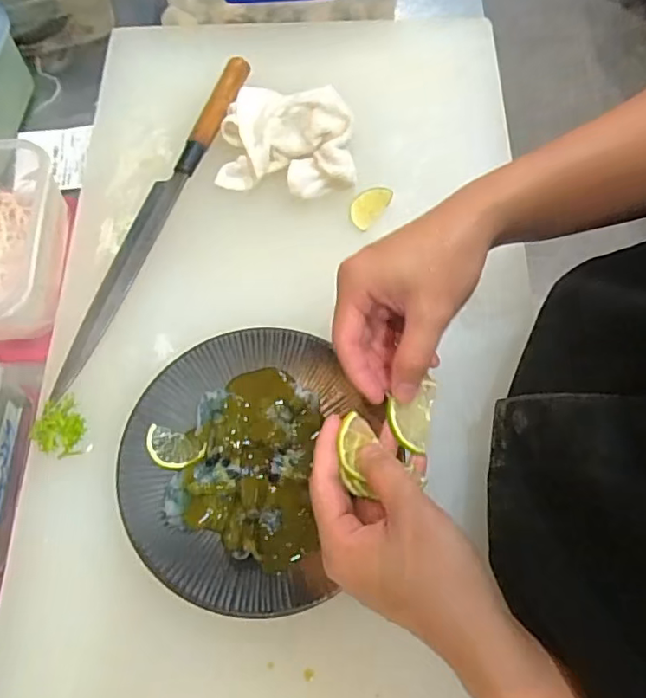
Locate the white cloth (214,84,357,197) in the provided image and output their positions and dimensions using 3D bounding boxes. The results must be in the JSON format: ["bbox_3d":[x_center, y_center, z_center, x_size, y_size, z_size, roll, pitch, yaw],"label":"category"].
[{"bbox_3d":[-0.035,-0.197,0.503,0.116,0.042,0.120,-4,68,-2],"label":"white cloth"}]

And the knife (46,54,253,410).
[{"bbox_3d":[-0.147,-0.123,0.493,0.034,0.025,0.347,21,69,8],"label":"knife"}]

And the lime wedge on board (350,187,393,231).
[{"bbox_3d":[0.040,-0.126,0.492,0.025,0.007,0.044,38,73,14],"label":"lime wedge on board"}]

